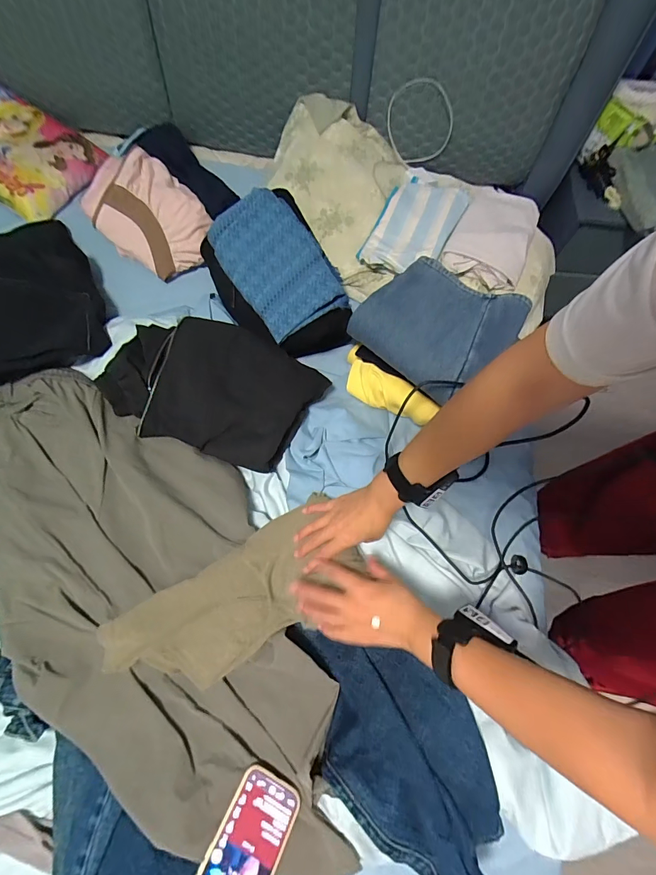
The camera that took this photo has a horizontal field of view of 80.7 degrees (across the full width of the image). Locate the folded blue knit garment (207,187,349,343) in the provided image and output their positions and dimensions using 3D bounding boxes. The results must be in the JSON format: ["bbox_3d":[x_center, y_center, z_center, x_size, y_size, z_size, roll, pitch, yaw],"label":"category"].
[{"bbox_3d":[-0.091,-0.334,0.723,0.191,0.077,0.268,-31,75,-13],"label":"folded blue knit garment"}]

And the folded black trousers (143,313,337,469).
[{"bbox_3d":[-0.165,-0.084,0.668,0.287,0.035,0.234,17,70,3],"label":"folded black trousers"}]

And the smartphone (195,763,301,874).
[{"bbox_3d":[-0.100,0.493,0.448,0.081,0.013,0.162,27,52,8],"label":"smartphone"}]

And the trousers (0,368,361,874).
[{"bbox_3d":[-0.266,0.212,0.580,0.825,0.064,0.387,36,74,11],"label":"trousers"}]

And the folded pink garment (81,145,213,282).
[{"bbox_3d":[-0.385,-0.480,0.829,0.196,0.105,0.270,-41,77,-16],"label":"folded pink garment"}]

